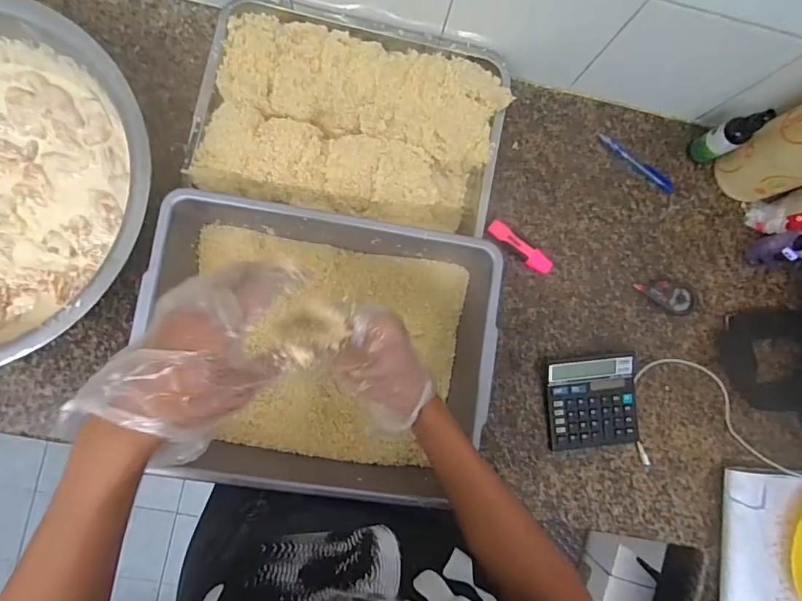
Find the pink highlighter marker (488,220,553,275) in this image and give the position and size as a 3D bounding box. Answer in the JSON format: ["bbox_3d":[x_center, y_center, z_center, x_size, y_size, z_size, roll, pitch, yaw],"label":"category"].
[{"bbox_3d":[0.167,-0.073,0.667,0.104,0.023,0.024,36,84,-3],"label":"pink highlighter marker"}]

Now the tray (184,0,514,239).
[{"bbox_3d":[-0.060,-0.236,0.635,0.377,0.062,0.259,11,86,-5],"label":"tray"}]

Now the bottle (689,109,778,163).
[{"bbox_3d":[0.446,-0.223,0.645,0.030,0.115,0.036,-28,90,-27],"label":"bottle"}]

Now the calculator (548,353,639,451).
[{"bbox_3d":[0.266,0.141,0.662,0.123,0.023,0.120,-2,87,-6],"label":"calculator"}]

